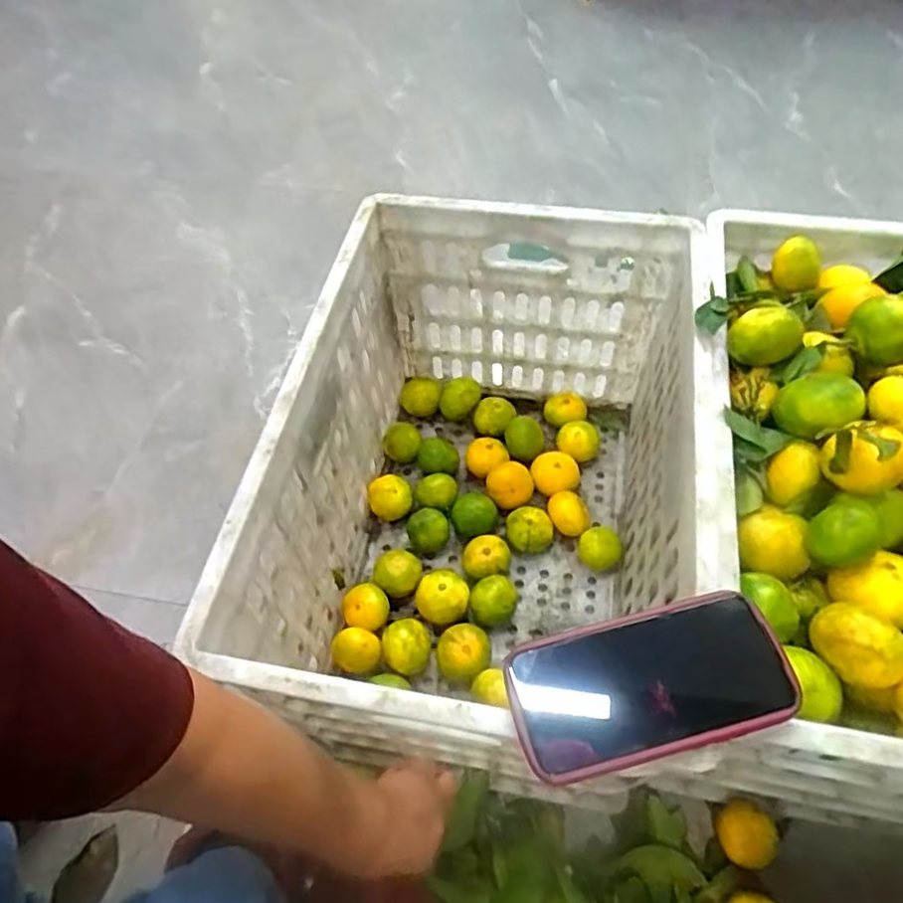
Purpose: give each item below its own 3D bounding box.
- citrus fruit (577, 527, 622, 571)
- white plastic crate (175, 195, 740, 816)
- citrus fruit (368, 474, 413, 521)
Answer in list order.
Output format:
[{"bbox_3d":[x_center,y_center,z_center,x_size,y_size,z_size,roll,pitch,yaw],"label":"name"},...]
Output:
[{"bbox_3d":[0.173,0.115,0.747,0.044,0.034,0.045,-2,58,2],"label":"citrus fruit"},{"bbox_3d":[0.045,0.028,0.653,0.356,0.295,0.485,7,59,8],"label":"white plastic crate"},{"bbox_3d":[-0.074,0.060,0.795,0.052,0.046,0.047,-15,58,-6],"label":"citrus fruit"}]

